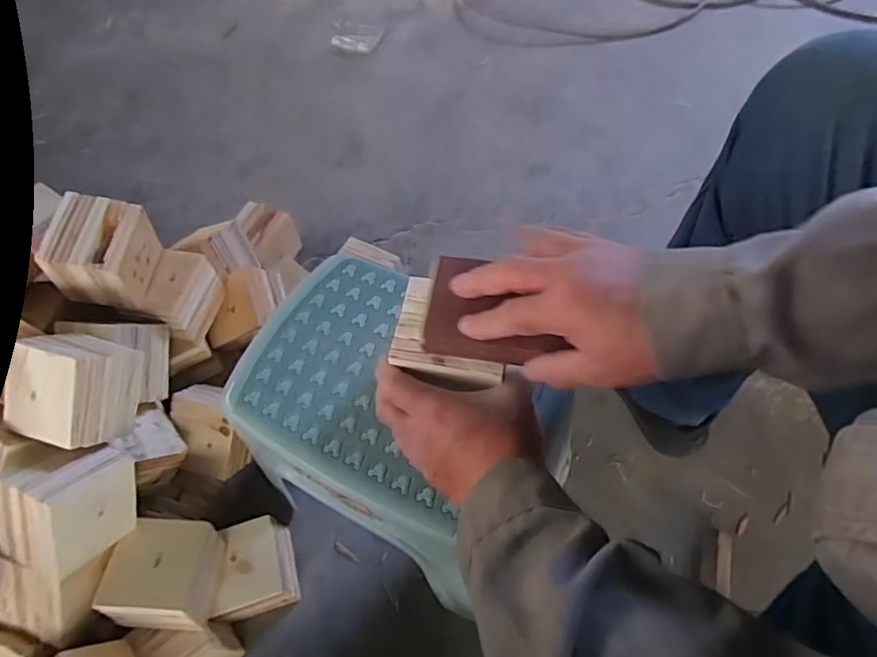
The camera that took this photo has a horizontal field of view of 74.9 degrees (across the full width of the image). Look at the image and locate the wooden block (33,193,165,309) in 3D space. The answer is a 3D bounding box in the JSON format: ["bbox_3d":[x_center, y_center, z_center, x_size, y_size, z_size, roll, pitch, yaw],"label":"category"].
[{"bbox_3d":[-0.388,-0.090,0.666,0.081,0.091,0.100,4,61,6],"label":"wooden block"}]

